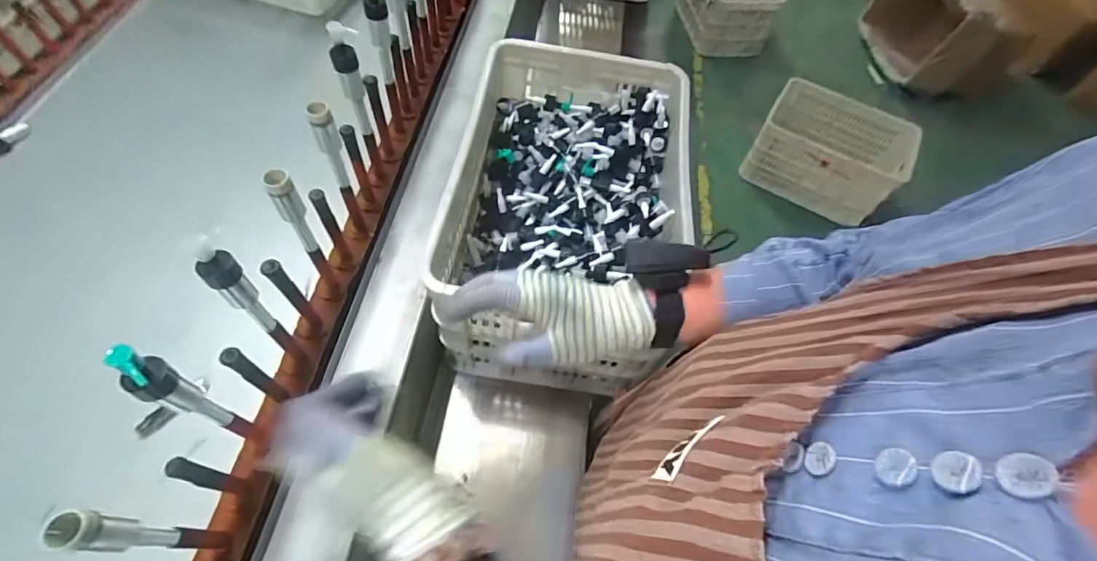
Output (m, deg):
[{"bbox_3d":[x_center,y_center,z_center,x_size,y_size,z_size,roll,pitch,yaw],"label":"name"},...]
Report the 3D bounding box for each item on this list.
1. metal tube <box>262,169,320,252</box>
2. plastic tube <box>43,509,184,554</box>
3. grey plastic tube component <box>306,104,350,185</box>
[{"bbox_3d":[-0.284,-0.072,0.538,0.024,0.122,0.024,-32,66,-22],"label":"metal tube"},{"bbox_3d":[-0.328,0.197,0.371,0.023,0.122,0.024,10,58,2],"label":"plastic tube"},{"bbox_3d":[-0.268,-0.162,0.595,0.025,0.122,0.026,-23,63,-18],"label":"grey plastic tube component"}]

